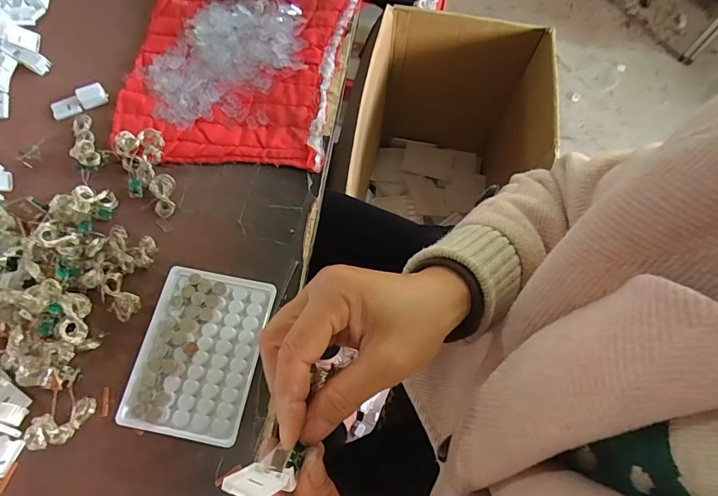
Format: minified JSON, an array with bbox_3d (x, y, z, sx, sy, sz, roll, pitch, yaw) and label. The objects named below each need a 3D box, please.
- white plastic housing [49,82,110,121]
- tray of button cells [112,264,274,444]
[{"bbox_3d":[-0.294,-0.155,0.442,0.055,0.012,0.023,-27,71,-12],"label":"white plastic housing"},{"bbox_3d":[-0.131,0.084,0.348,0.094,0.013,0.129,11,68,3],"label":"tray of button cells"}]

